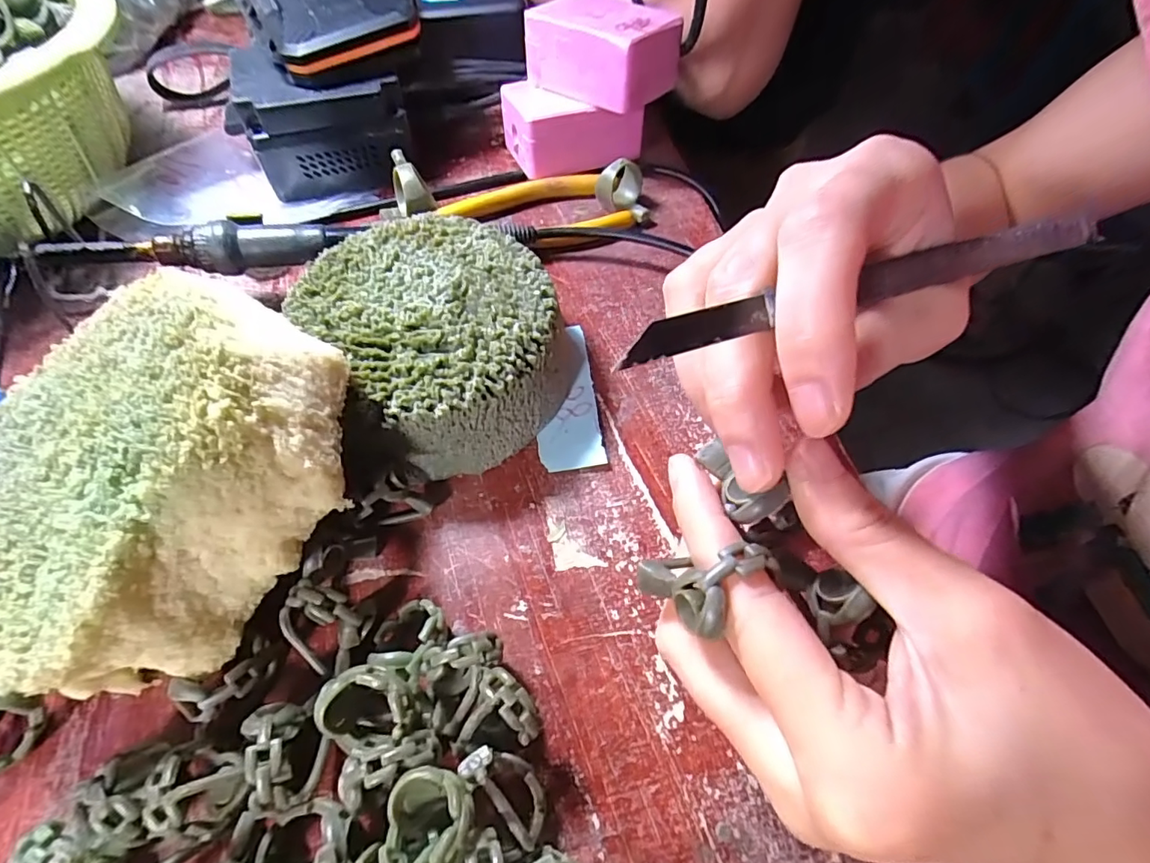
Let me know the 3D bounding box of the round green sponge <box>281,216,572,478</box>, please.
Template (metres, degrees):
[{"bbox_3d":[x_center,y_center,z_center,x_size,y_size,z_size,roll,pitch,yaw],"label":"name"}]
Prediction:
[{"bbox_3d":[-0.052,-0.036,0.212,0.092,0.046,0.096,1,59,-1],"label":"round green sponge"}]

